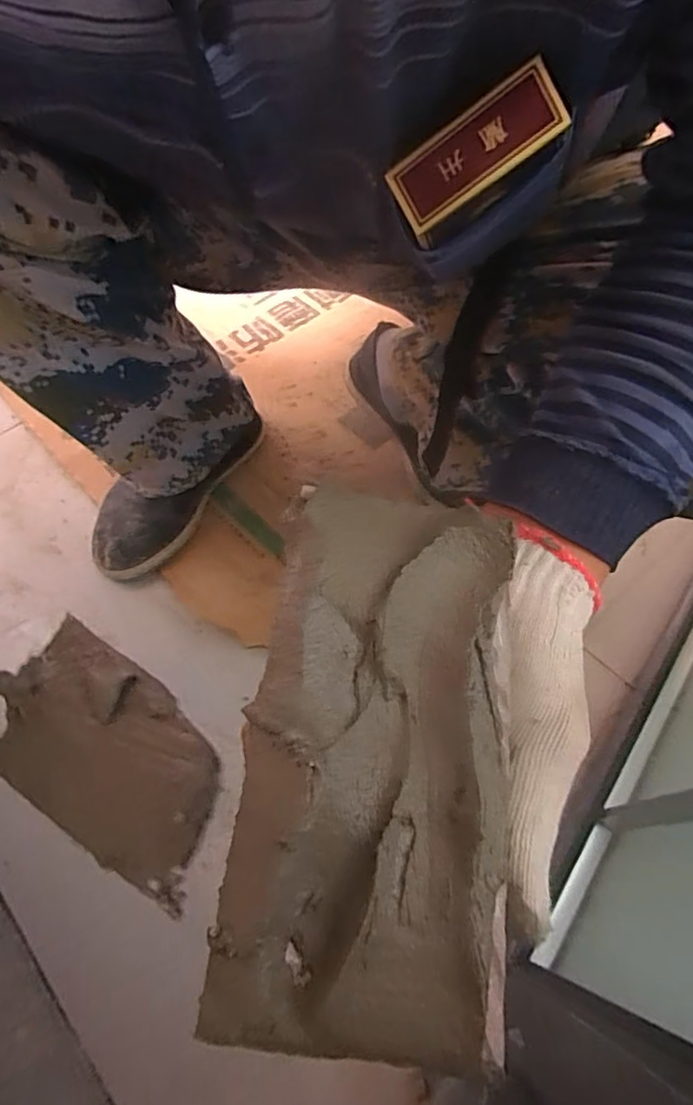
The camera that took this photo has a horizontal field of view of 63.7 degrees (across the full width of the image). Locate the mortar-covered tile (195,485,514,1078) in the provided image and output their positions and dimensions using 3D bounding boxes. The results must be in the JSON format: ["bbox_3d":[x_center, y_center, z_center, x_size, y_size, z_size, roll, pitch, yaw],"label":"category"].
[{"bbox_3d":[0.009,0.052,0.171,0.078,0.022,0.163,6,67,2],"label":"mortar-covered tile"}]

